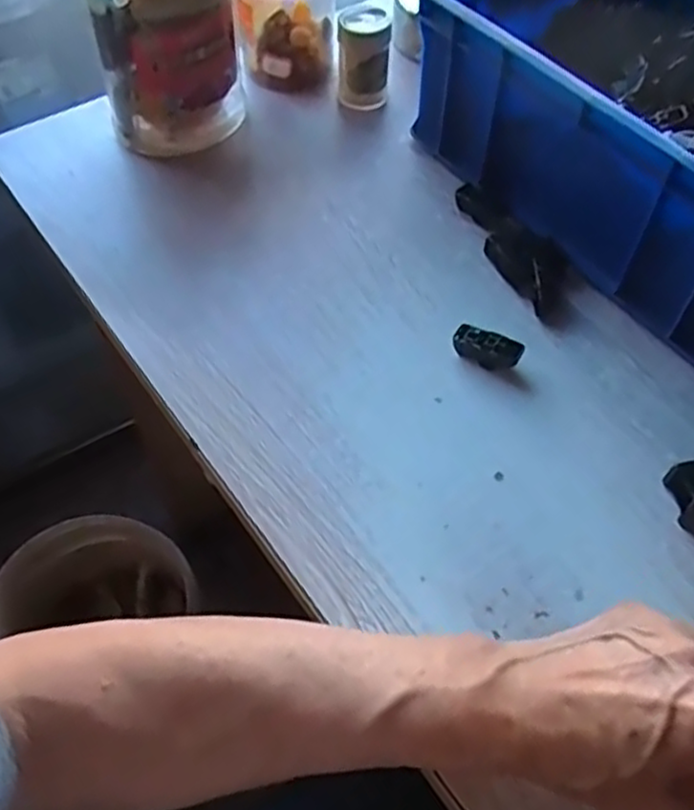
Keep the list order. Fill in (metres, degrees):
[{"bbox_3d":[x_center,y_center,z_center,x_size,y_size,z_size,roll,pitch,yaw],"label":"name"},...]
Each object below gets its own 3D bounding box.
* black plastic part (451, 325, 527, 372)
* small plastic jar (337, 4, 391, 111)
[{"bbox_3d":[0.095,-0.038,0.490,0.046,0.019,0.018,26,60,15],"label":"black plastic part"},{"bbox_3d":[0.015,-0.301,0.640,0.041,0.092,0.035,9,57,4],"label":"small plastic jar"}]

